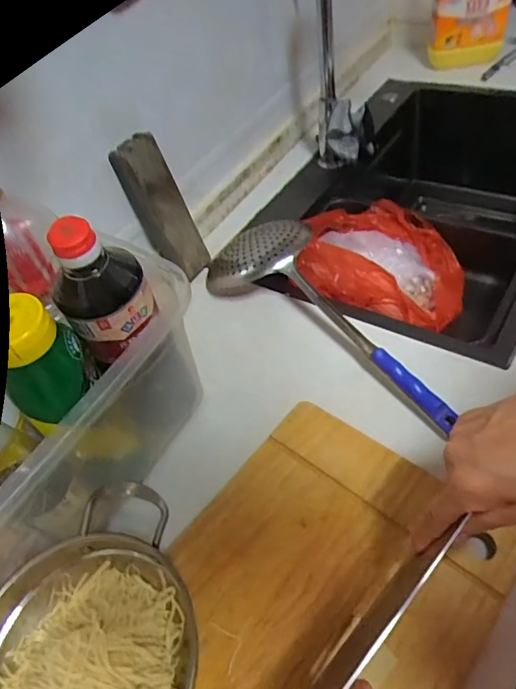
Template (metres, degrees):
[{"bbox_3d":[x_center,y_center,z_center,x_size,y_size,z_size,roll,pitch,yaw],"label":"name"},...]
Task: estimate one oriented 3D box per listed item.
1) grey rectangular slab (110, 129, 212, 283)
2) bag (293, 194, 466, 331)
[{"bbox_3d":[-0.133,-0.186,0.683,0.048,0.203,0.059,15,53,41],"label":"grey rectangular slab"},{"bbox_3d":[0.197,-0.134,0.745,0.227,0.122,0.242,5,52,16],"label":"bag"}]

